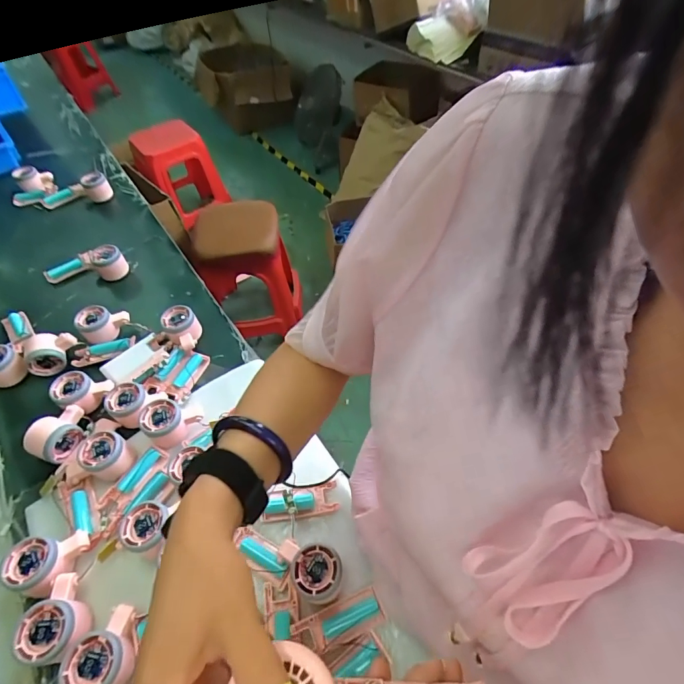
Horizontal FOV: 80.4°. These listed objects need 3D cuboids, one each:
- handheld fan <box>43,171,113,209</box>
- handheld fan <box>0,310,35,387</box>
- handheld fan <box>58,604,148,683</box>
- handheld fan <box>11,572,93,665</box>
[{"bbox_3d":[-0.679,-0.394,1.032,0.184,0.060,0.066,-7,53,-3],"label":"handheld fan"},{"bbox_3d":[-0.602,-0.003,0.732,0.064,0.046,0.175,-16,52,-8],"label":"handheld fan"},{"bbox_3d":[-0.256,0.336,0.443,0.057,0.058,0.078,3,52,7],"label":"handheld fan"},{"bbox_3d":[-0.321,0.314,0.458,0.058,0.056,0.088,-13,52,-6],"label":"handheld fan"}]

